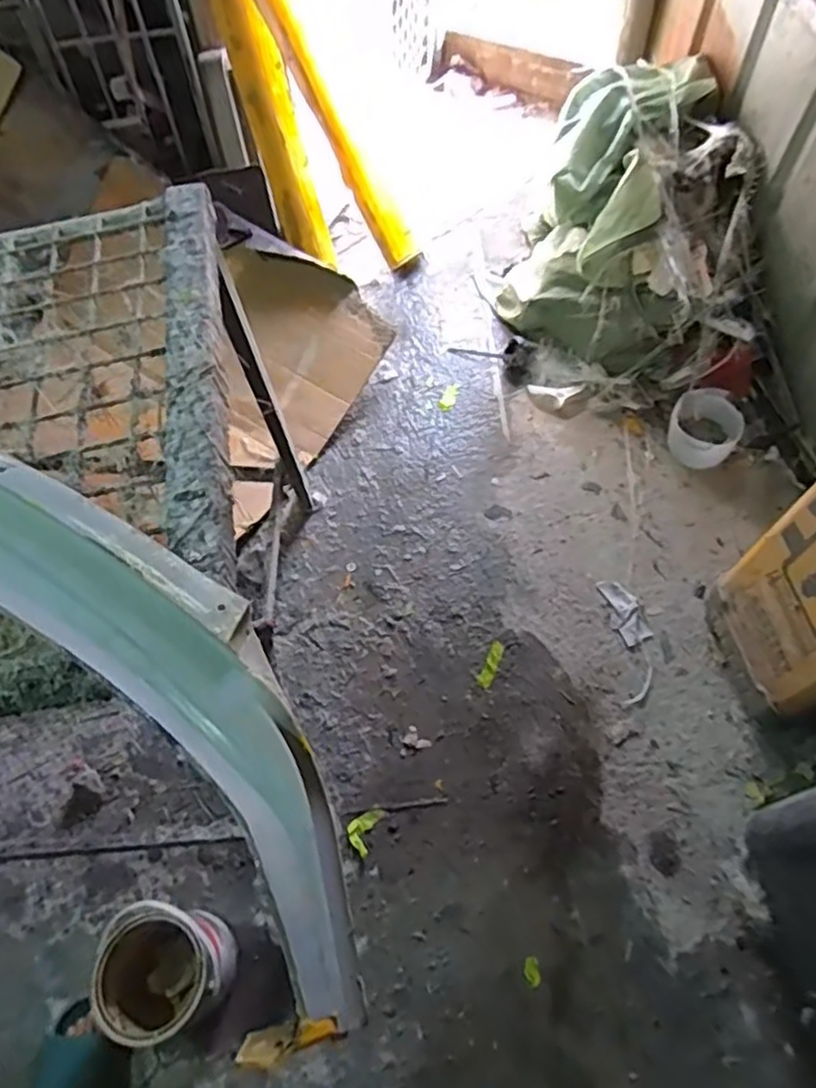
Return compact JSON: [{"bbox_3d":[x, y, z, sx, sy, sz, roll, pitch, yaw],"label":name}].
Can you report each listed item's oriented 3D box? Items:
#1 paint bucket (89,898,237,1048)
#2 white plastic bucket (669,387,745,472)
[{"bbox_3d":[-0.370,0.658,1.058,0.173,0.200,0.175,-1,64,3],"label":"paint bucket"},{"bbox_3d":[0.682,-0.268,1.559,0.134,0.131,0.153,4,64,3],"label":"white plastic bucket"}]

